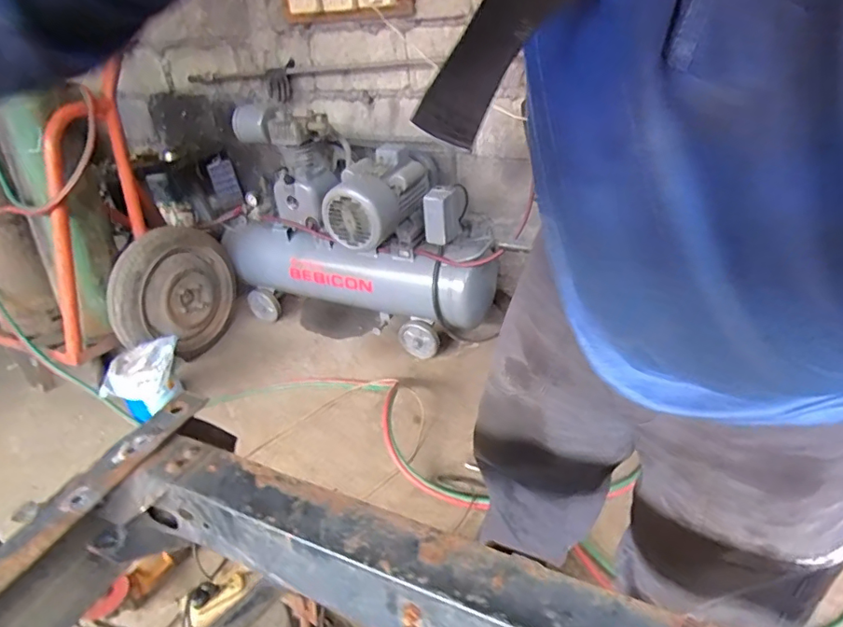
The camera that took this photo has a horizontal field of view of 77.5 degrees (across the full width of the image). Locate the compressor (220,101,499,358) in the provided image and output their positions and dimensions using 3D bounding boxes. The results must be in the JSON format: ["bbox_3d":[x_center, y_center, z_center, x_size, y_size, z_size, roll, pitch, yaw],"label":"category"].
[{"bbox_3d":[-0.230,-0.317,1.951,1.041,0.706,0.515,15,38,30],"label":"compressor"}]

